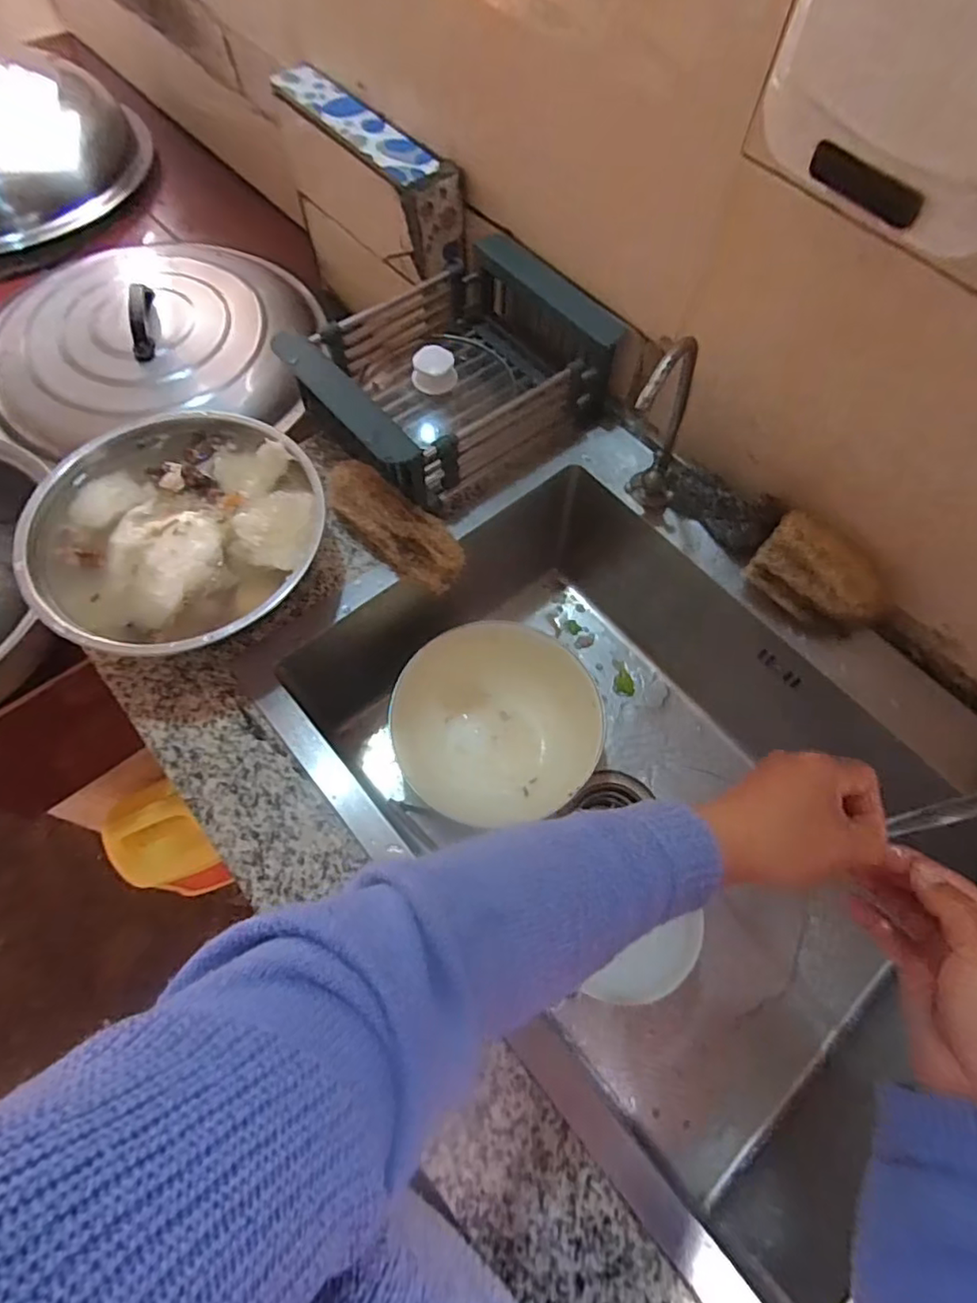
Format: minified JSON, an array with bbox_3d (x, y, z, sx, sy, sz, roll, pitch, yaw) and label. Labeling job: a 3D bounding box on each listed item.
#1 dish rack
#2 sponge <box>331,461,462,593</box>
[{"bbox_3d":[-0.039,-0.261,0.591,0.257,0.103,0.195,-38,70,-20],"label":"dish rack"},{"bbox_3d":[-0.085,-0.112,0.559,0.142,0.041,0.054,39,67,16],"label":"sponge"}]

